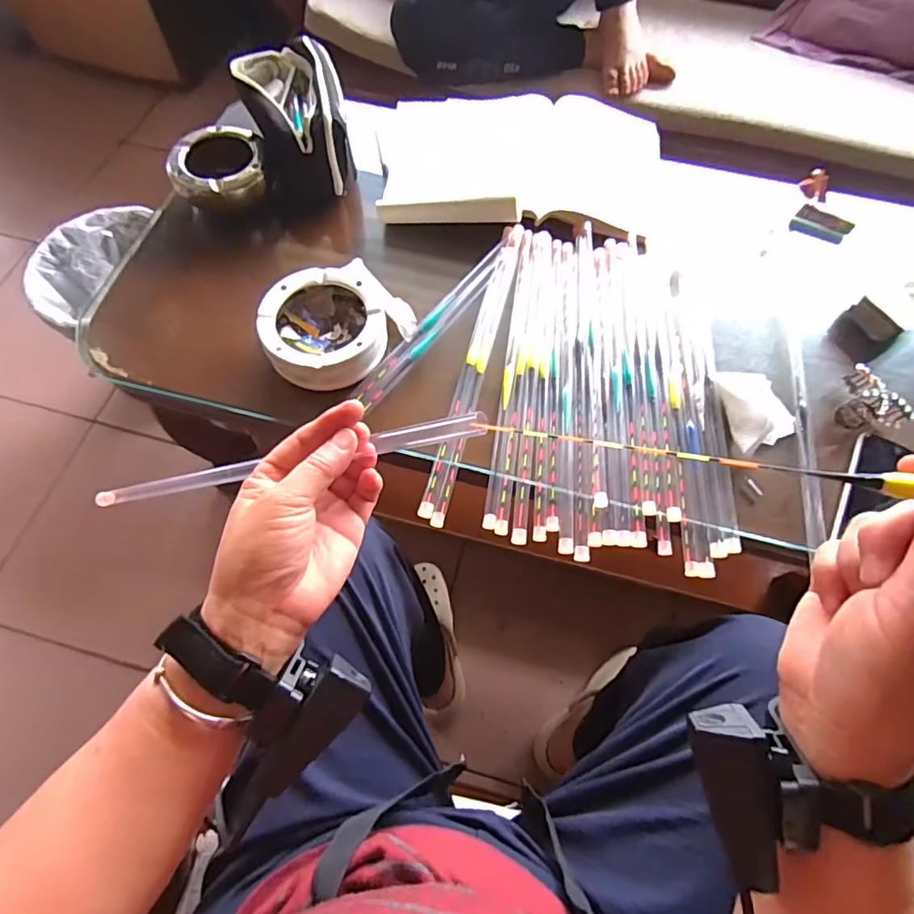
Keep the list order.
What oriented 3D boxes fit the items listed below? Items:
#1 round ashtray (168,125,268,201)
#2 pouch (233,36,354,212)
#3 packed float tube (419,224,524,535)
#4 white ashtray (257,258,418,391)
[{"bbox_3d":[-0.324,-0.395,0.721,0.121,0.038,0.106,-1,65,-3],"label":"round ashtray"},{"bbox_3d":[-0.222,-0.468,0.740,0.128,0.122,0.194,-15,66,-9],"label":"pouch"},{"bbox_3d":[0.025,-0.117,0.630,0.028,0.017,0.414,14,65,5],"label":"packed float tube"},{"bbox_3d":[-0.148,-0.164,0.626,0.176,0.043,0.155,-32,70,-16],"label":"white ashtray"}]

